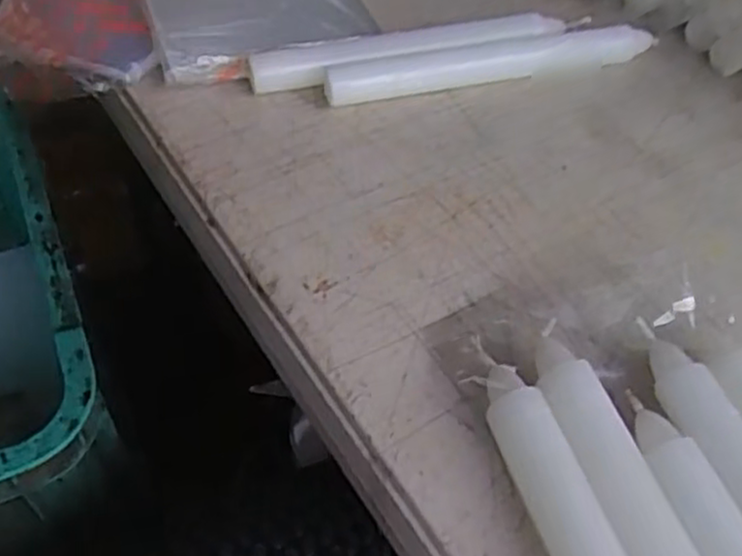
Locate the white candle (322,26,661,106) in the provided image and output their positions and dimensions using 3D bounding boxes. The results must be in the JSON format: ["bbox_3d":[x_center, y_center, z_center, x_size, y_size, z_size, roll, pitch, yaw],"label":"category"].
[{"bbox_3d":[0.071,-0.122,0.422,0.195,0.016,0.020,-13,51,-13],"label":"white candle"}]

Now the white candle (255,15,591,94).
[{"bbox_3d":[0.029,-0.131,0.428,0.196,0.022,0.018,-11,51,-12],"label":"white candle"}]

